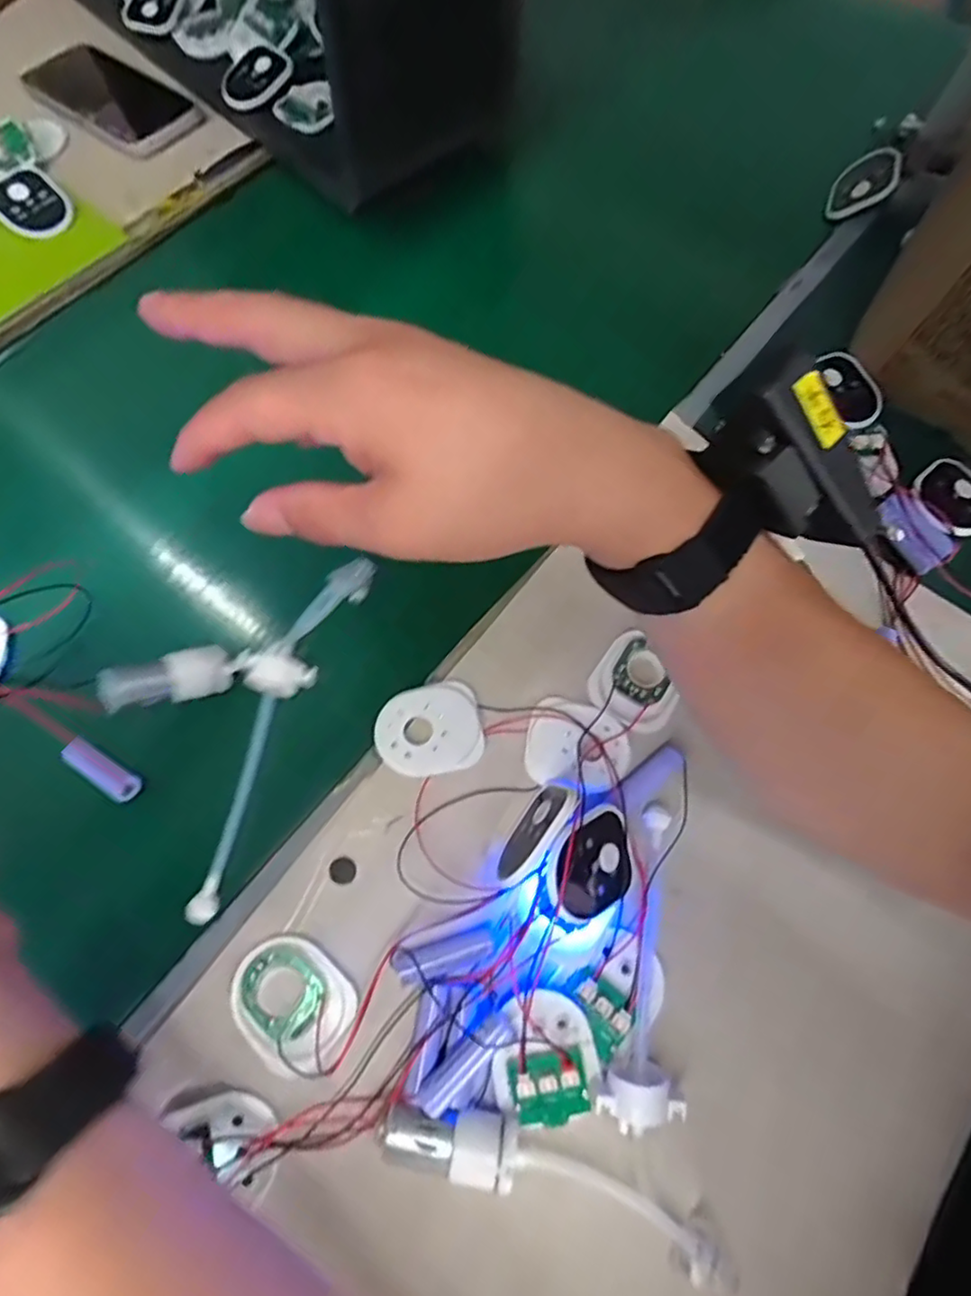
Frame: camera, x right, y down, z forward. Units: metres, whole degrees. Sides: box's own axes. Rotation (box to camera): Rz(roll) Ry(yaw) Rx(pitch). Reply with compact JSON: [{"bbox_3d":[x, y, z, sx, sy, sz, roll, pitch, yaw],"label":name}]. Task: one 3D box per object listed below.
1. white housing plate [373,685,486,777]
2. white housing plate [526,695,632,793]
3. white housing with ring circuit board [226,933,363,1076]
[{"bbox_3d":[-0.031,0.045,0.346,0.056,0.008,0.046,-16,72,-8],"label":"white housing plate"},{"bbox_3d":[0.052,0.052,0.346,0.055,0.008,0.047,11,70,1],"label":"white housing plate"},{"bbox_3d":[-0.092,0.167,0.302,0.058,0.009,0.047,42,74,12],"label":"white housing with ring circuit board"}]

